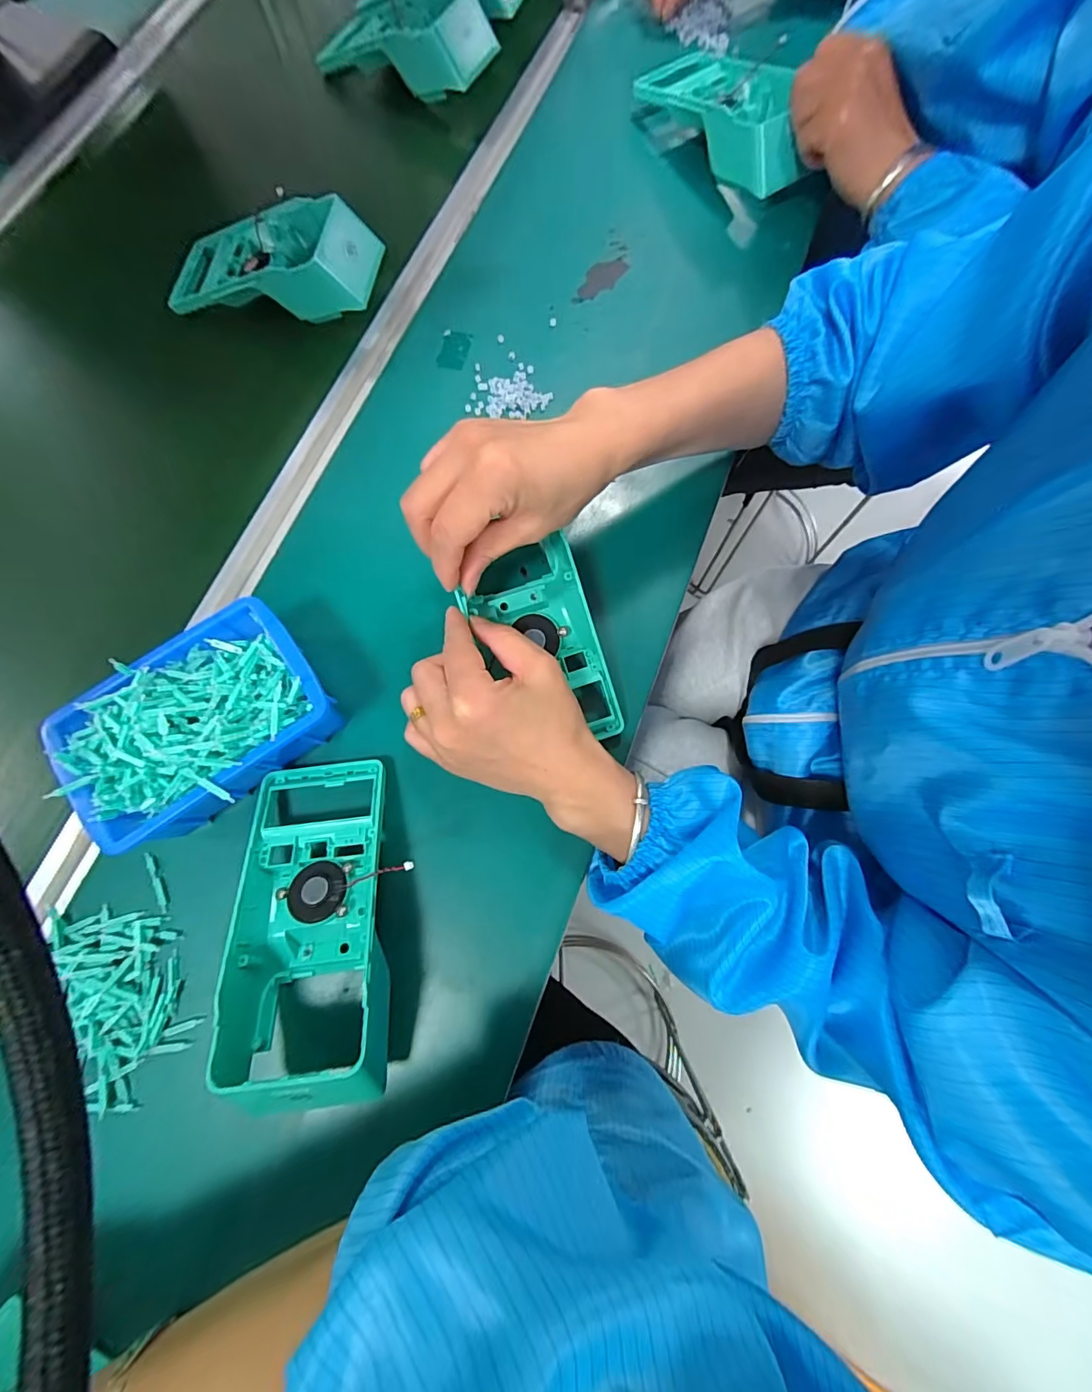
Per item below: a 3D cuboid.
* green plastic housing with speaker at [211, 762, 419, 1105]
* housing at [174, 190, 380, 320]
[{"bbox_3d":[-0.132,0.124,0.284,0.093,0.058,0.173,-3,77,-4],"label":"green plastic housing with speaker"},{"bbox_3d":[-0.238,-0.376,0.424,0.181,0.049,0.083,8,78,4],"label":"housing"}]

